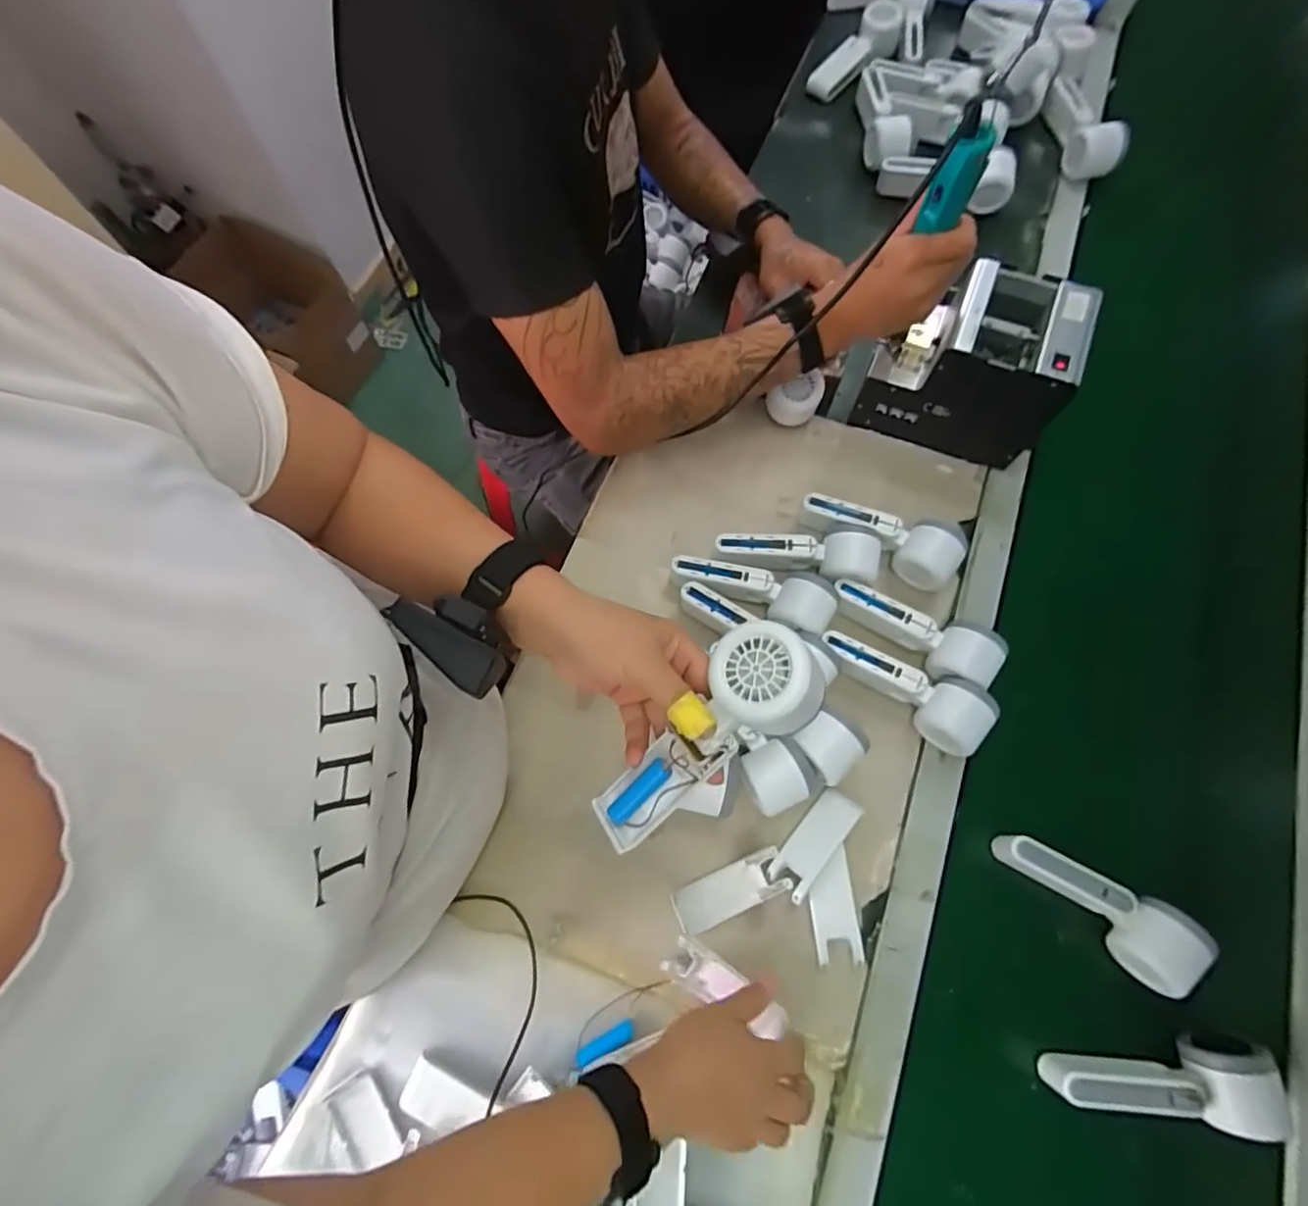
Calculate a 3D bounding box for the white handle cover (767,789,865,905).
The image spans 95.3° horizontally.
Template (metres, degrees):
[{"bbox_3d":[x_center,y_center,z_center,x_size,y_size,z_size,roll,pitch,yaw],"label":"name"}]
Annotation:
[{"bbox_3d":[0.147,0.220,0.548,0.039,0.010,0.099,35,81,25],"label":"white handle cover"}]

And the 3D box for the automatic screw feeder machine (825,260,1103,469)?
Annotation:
[{"bbox_3d":[0.327,-0.255,0.649,0.186,0.163,0.128,19,72,5],"label":"automatic screw feeder machine"}]

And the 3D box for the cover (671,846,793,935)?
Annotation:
[{"bbox_3d":[0.070,0.261,0.539,0.104,0.012,0.038,-22,73,-8],"label":"cover"}]

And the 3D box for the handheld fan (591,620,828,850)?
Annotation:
[{"bbox_3d":[0.033,0.082,0.360,0.062,0.045,0.170,45,110,13],"label":"handheld fan"}]

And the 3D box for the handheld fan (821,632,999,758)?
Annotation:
[{"bbox_3d":[0.240,0.077,0.576,0.166,0.051,0.058,35,74,10],"label":"handheld fan"}]

